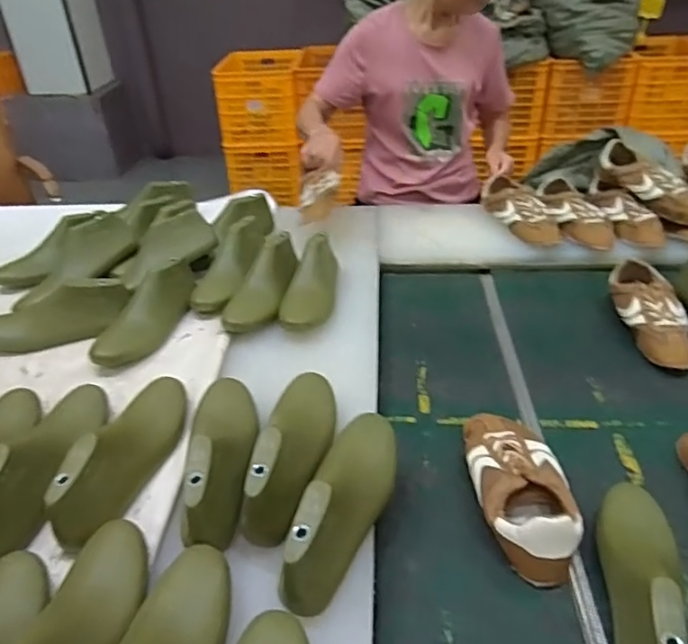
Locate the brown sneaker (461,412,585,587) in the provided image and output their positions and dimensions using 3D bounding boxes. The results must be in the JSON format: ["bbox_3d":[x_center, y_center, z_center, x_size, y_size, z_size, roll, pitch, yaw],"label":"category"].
[{"bbox_3d":[0.208,0.189,0.700,0.103,0.076,0.236,-6,35,-2],"label":"brown sneaker"}]

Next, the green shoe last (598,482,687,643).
[{"bbox_3d":[0.306,0.254,0.568,0.082,0.073,0.265,6,37,14],"label":"green shoe last"}]

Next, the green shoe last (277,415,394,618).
[{"bbox_3d":[0.009,0.182,0.620,0.080,0.094,0.253,7,37,15],"label":"green shoe last"}]

